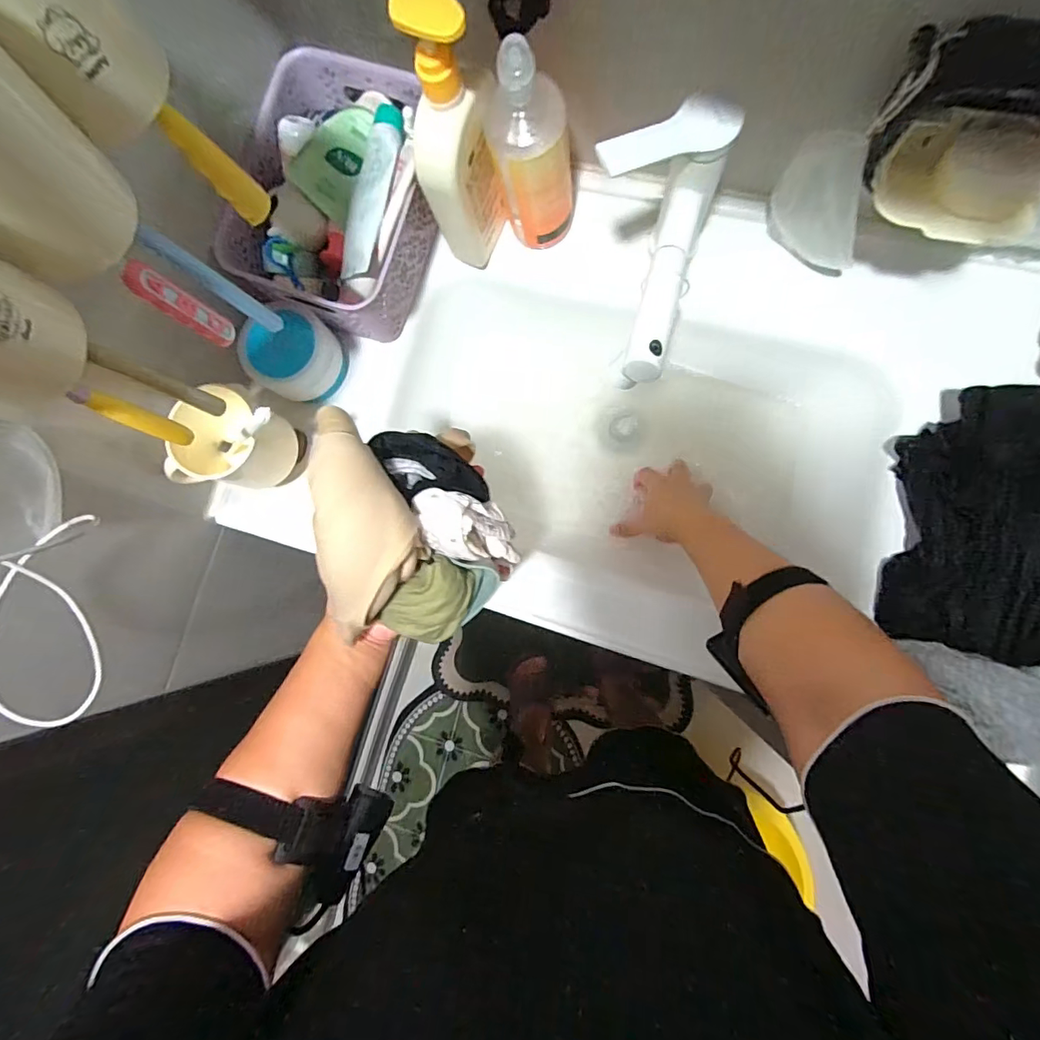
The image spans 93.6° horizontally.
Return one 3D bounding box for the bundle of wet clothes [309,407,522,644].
[{"bbox_3d":[-0.070,0.008,0.340,0.111,0.110,0.145,1,83,7],"label":"bundle of wet clothes"}]

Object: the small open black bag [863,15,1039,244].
[{"bbox_3d":[0.324,-0.259,0.332,0.155,0.074,0.098,28,88,9],"label":"small open black bag"}]

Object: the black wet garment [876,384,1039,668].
[{"bbox_3d":[0.401,0.009,0.391,0.140,0.112,0.205,19,87,9],"label":"black wet garment"}]

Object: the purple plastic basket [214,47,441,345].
[{"bbox_3d":[-0.174,-0.319,0.502,0.167,0.109,0.236,21,87,9],"label":"purple plastic basket"}]

